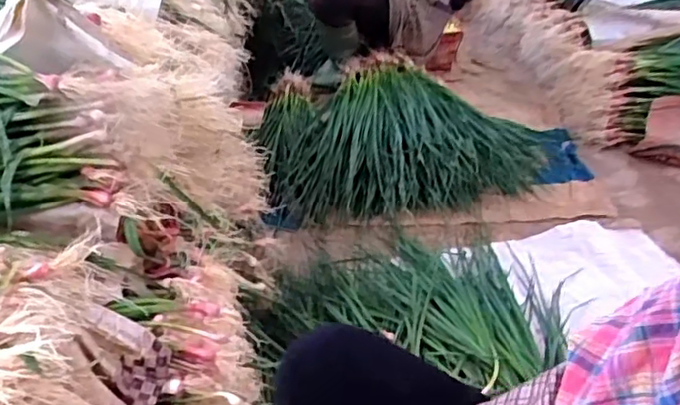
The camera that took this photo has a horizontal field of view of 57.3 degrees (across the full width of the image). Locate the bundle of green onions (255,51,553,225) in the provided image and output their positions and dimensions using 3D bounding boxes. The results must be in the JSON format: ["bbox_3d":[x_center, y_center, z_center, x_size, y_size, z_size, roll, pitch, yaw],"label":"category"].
[{"bbox_3d":[0.167,-0.199,1.575,0.704,0.143,0.577,-5,37,-3],"label":"bundle of green onions"}]

